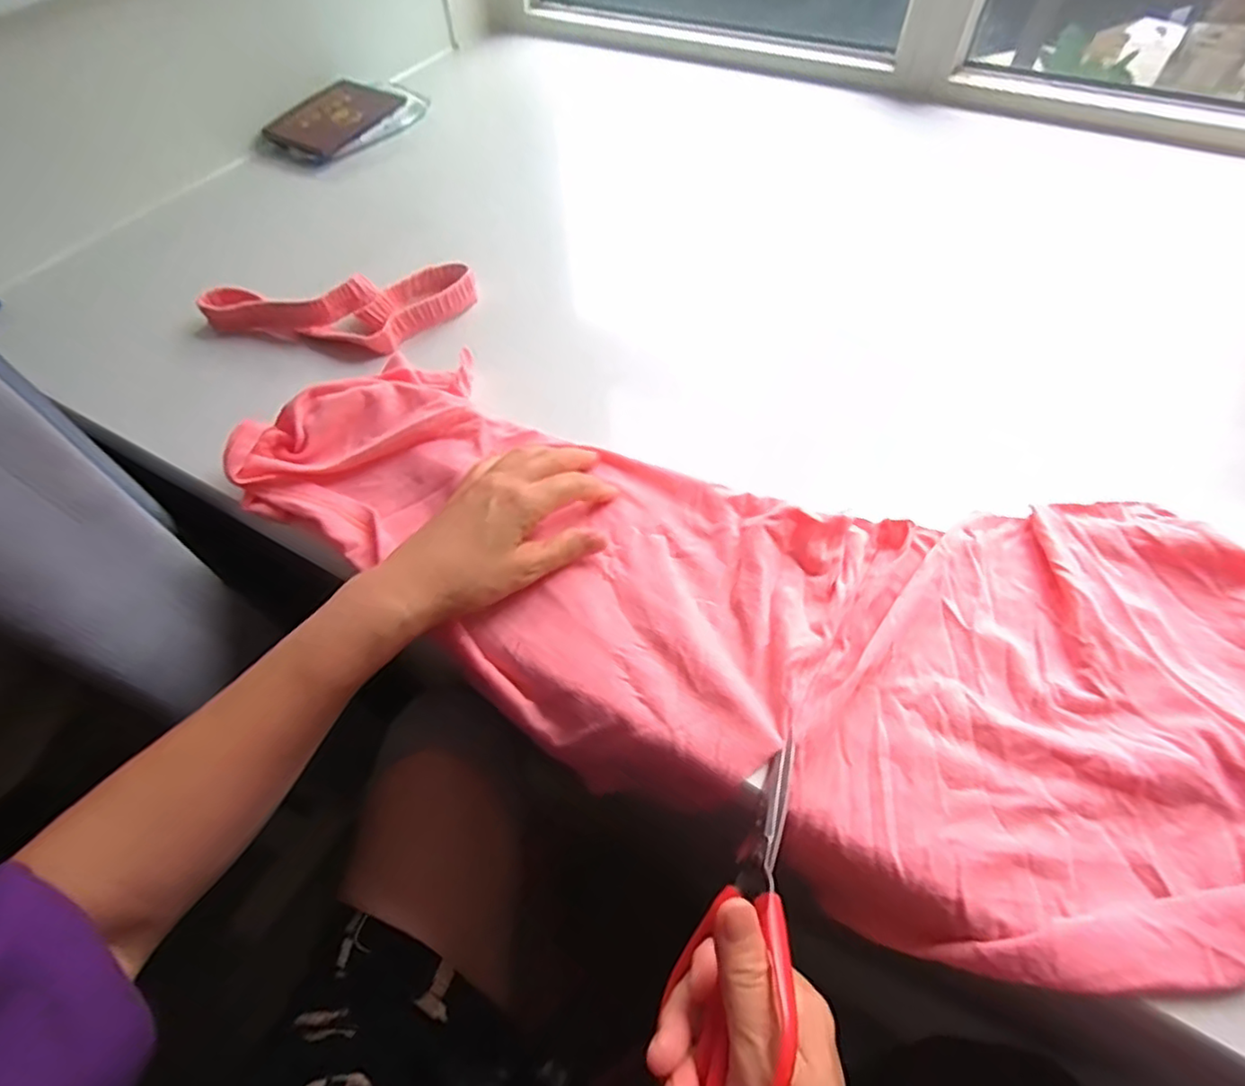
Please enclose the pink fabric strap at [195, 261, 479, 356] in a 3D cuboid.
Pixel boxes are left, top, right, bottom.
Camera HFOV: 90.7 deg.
[{"bbox_3d":[-0.245,-0.204,0.535,0.229,0.035,0.091,-10,56,-6],"label":"pink fabric strap"}]

